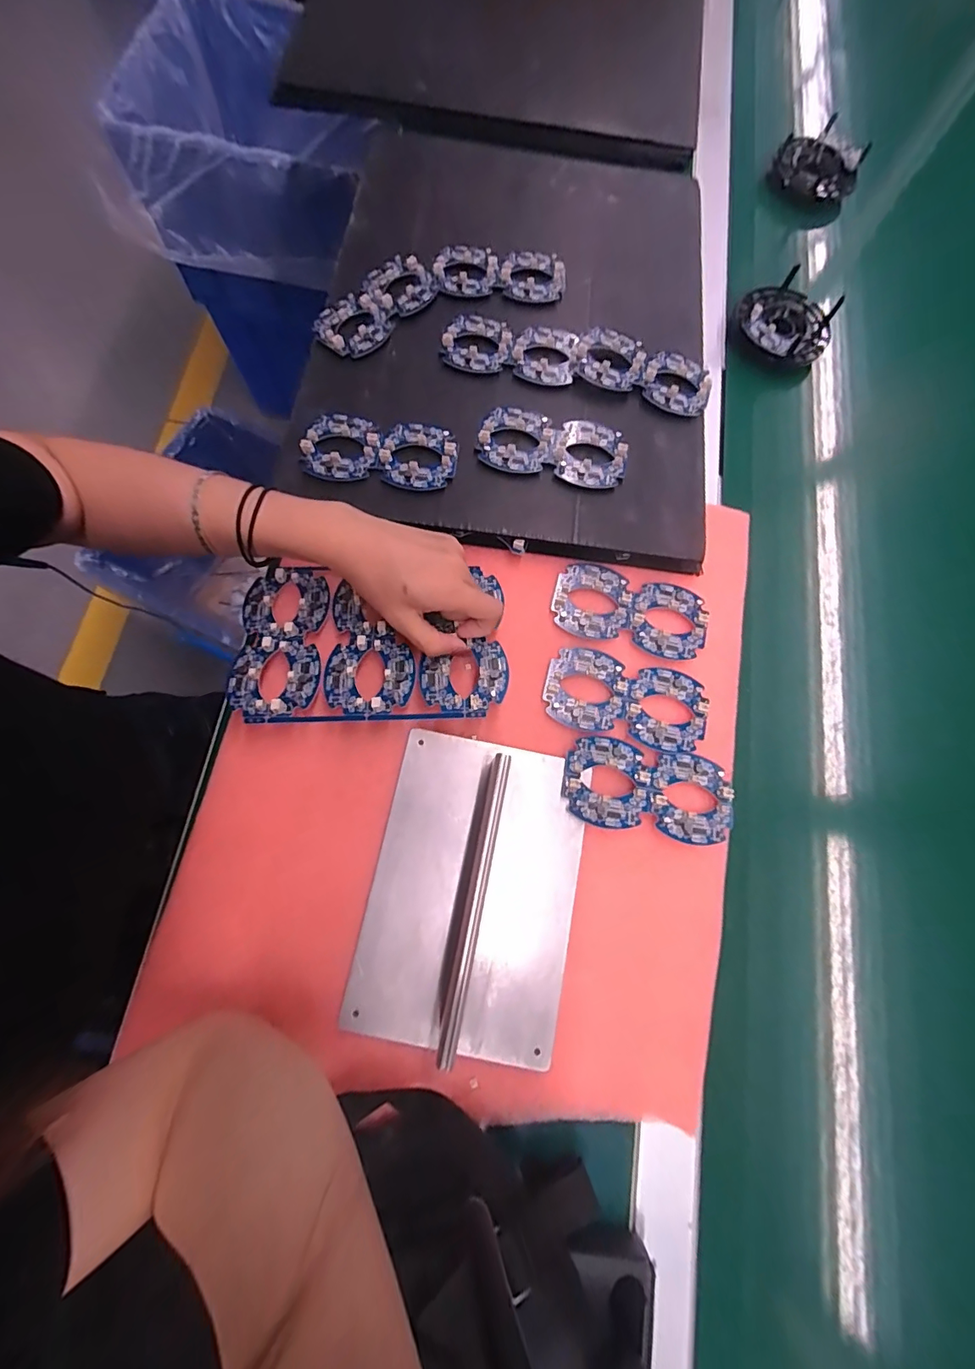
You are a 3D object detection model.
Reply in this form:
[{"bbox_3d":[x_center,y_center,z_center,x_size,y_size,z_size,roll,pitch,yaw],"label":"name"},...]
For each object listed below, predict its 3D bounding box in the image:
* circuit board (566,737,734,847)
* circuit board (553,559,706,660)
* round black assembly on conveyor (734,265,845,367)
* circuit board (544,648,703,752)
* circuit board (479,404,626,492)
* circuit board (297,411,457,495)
[{"bbox_3d":[0.120,0.078,0.356,0.125,0.011,0.065,10,74,-1],"label":"circuit board"},{"bbox_3d":[0.120,-0.063,0.402,0.126,0.004,0.068,15,74,1],"label":"circuit board"},{"bbox_3d":[0.311,-0.378,0.497,0.093,0.026,0.104,39,76,7],"label":"round black assembly on conveyor"},{"bbox_3d":[0.108,0.011,0.380,0.125,0.004,0.068,14,74,0],"label":"circuit board"},{"bbox_3d":[0.056,-0.206,0.415,0.125,0.012,0.063,12,74,0],"label":"circuit board"},{"bbox_3d":[-0.090,-0.196,0.407,0.128,0.014,0.063,8,74,-1],"label":"circuit board"}]

